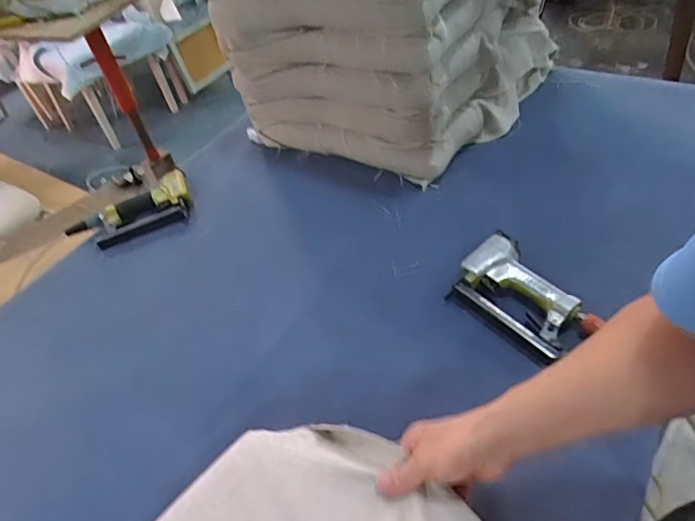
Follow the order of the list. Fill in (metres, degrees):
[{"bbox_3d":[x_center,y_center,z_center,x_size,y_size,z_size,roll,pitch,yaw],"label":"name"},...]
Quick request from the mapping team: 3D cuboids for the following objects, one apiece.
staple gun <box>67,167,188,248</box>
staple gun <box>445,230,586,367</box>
[{"bbox_3d":[-0.434,-0.095,0.979,0.248,0.051,0.127,-21,42,-12],"label":"staple gun"},{"bbox_3d":[0.251,0.048,0.709,0.134,0.052,0.193,-35,47,-25],"label":"staple gun"}]

